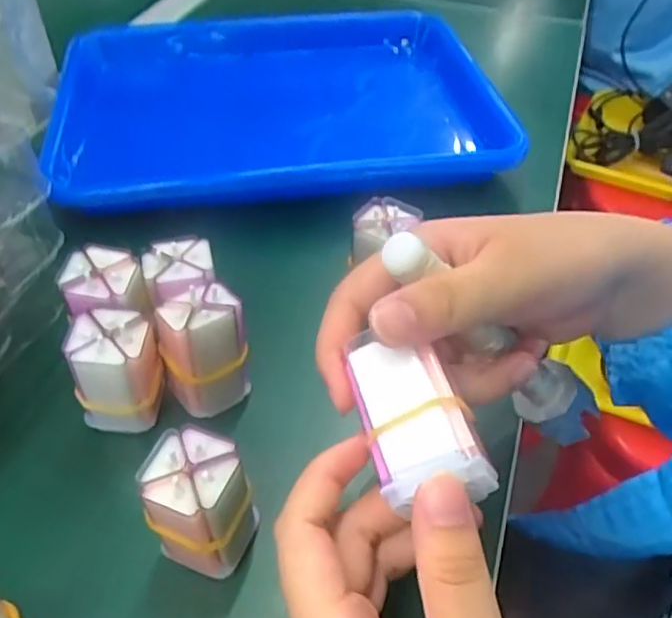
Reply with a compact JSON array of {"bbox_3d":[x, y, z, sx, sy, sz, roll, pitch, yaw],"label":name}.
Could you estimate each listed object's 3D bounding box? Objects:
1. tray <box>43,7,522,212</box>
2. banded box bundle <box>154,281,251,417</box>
[{"bbox_3d":[-0.044,-0.161,0.503,0.324,0.040,0.237,-6,47,-7],"label":"tray"},{"bbox_3d":[-0.065,0.019,0.311,0.038,0.057,0.035,-21,50,-19],"label":"banded box bundle"}]

